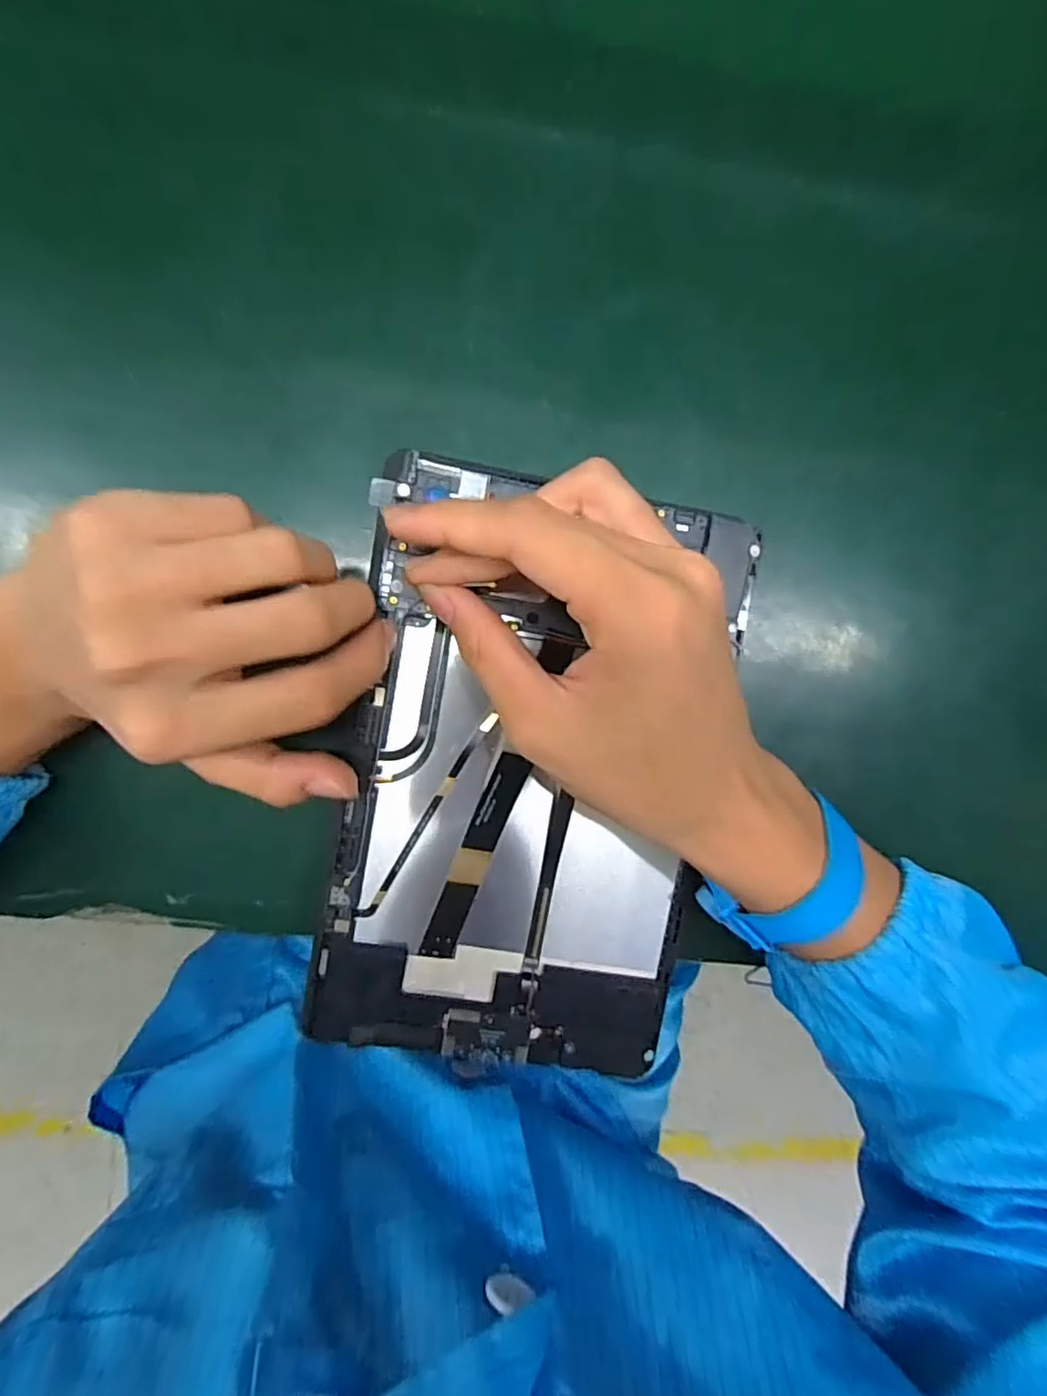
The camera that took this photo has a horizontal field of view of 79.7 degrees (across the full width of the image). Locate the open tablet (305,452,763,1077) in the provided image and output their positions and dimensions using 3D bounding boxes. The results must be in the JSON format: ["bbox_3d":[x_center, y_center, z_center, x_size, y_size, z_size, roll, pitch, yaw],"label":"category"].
[{"bbox_3d":[0.004,0.034,0.260,0.151,0.013,0.238,8,96,-6],"label":"open tablet"}]

